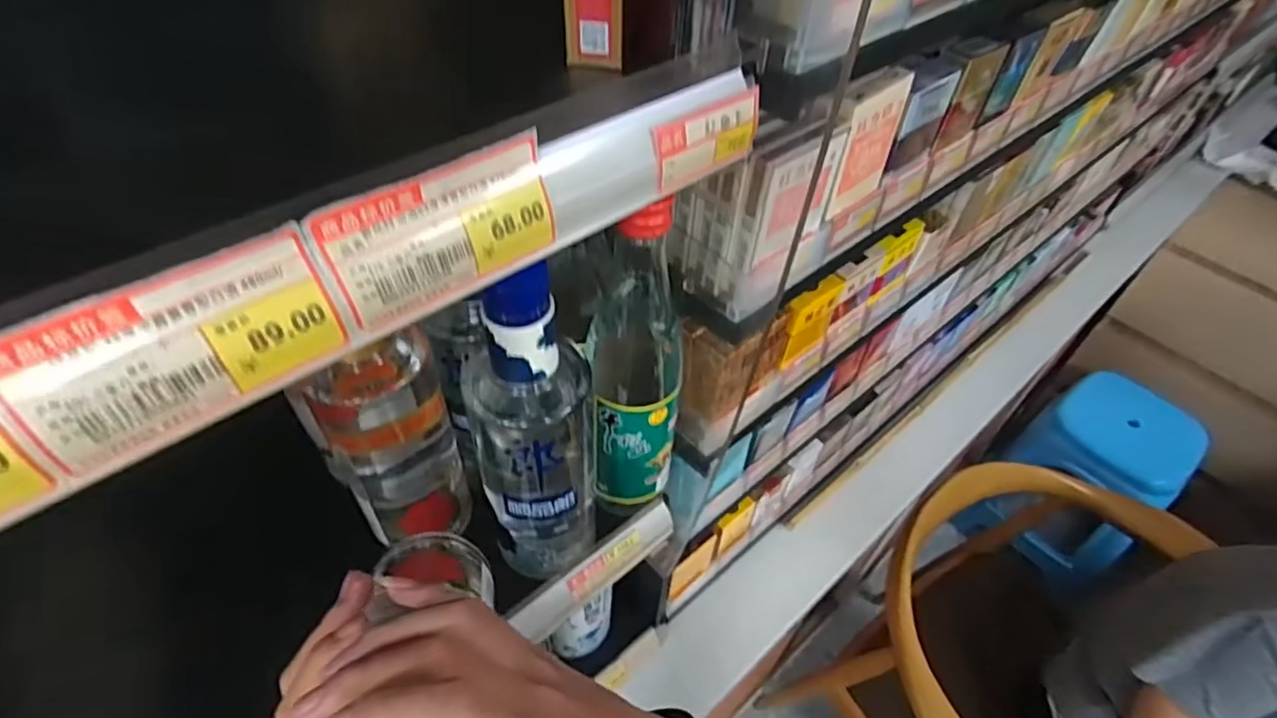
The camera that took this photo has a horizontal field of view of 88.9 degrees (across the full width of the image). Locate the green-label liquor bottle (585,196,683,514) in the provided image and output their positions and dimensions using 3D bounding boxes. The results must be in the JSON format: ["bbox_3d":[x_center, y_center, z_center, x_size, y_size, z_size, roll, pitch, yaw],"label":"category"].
[{"bbox_3d":[0.000,0.009,0.402,0.057,0.235,0.053,6,49,1],"label":"green-label liquor bottle"}]

